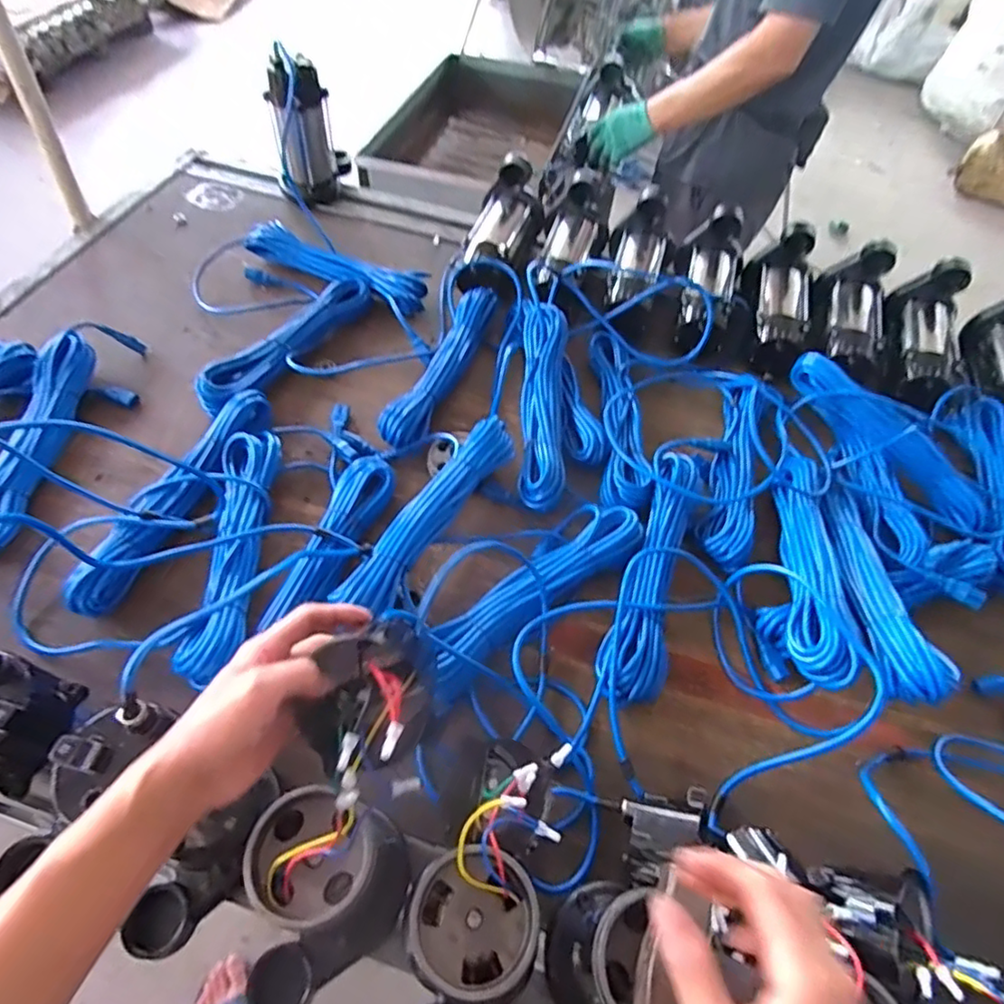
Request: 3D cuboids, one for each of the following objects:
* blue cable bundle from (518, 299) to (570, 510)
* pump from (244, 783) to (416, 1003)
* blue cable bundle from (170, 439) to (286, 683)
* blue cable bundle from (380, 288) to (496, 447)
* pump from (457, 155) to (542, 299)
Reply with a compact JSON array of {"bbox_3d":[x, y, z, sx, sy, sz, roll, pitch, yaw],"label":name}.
[{"bbox_3d":[0.061,-0.169,0.897,0.069,0.052,0.378,5,55,-2],"label":"blue cable bundle"},{"bbox_3d":[-0.154,0.326,0.486,0.113,0.171,0.158,12,55,3],"label":"pump"},{"bbox_3d":[-0.327,0.047,0.736,0.071,0.025,0.335,-1,55,-6],"label":"blue cable bundle"},{"bbox_3d":[-0.096,-0.212,0.961,0.066,0.056,0.345,19,56,8],"label":"blue cable bundle"},{"bbox_3d":[-0.001,-0.471,1.114,0.123,0.132,0.262,17,69,6],"label":"pump"}]

